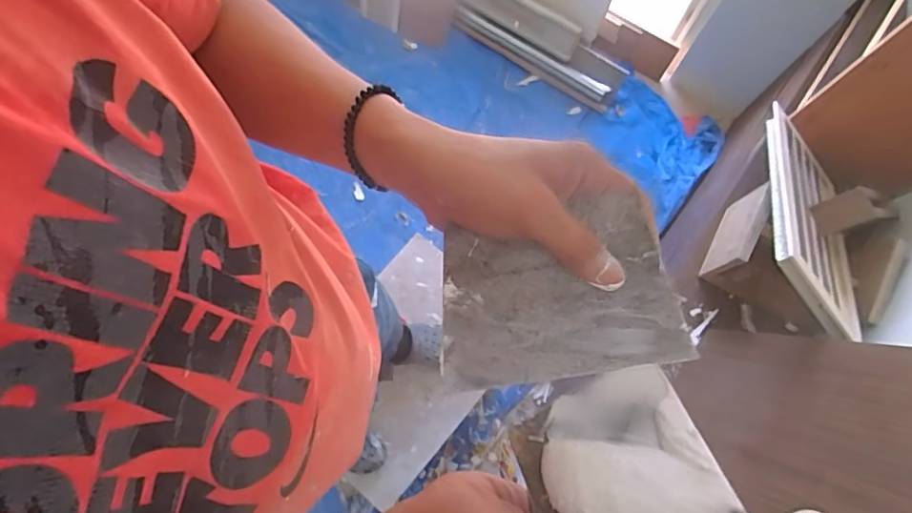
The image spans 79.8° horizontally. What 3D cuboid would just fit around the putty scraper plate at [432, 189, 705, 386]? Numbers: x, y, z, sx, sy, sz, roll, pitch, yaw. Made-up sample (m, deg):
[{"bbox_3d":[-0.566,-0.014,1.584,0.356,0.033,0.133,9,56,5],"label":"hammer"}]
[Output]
[{"bbox_3d":[0.055,0.024,0.315,0.134,0.004,0.095,-12,90,4],"label":"putty scraper plate"}]

